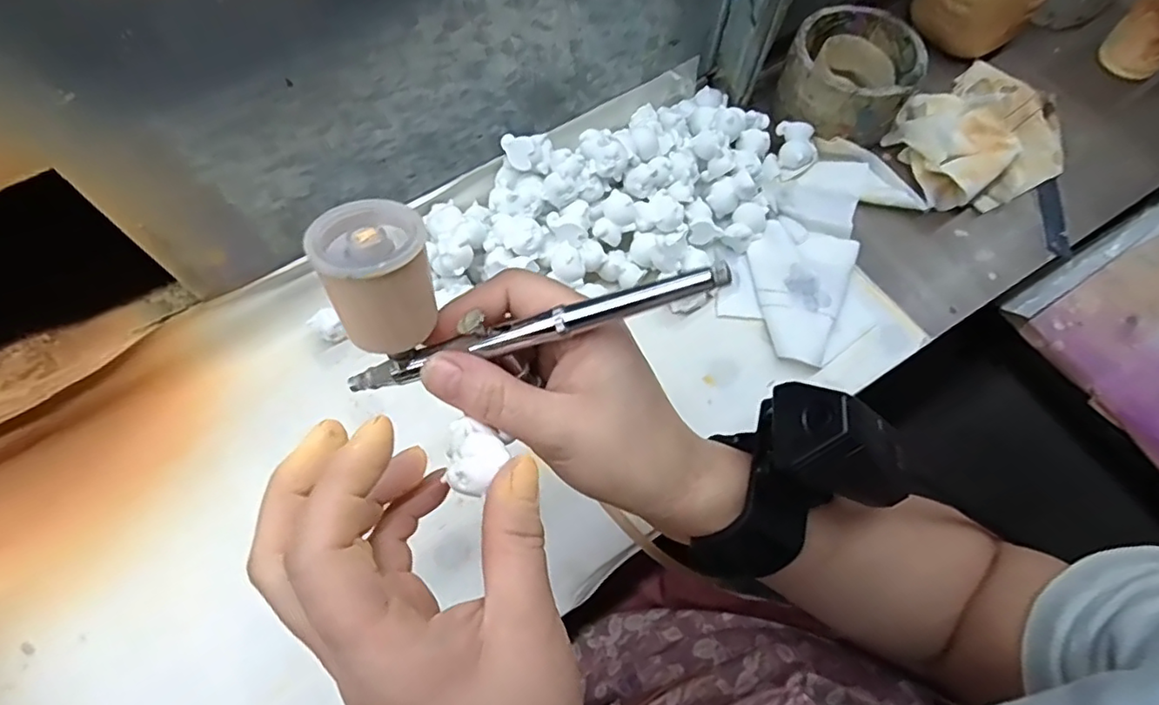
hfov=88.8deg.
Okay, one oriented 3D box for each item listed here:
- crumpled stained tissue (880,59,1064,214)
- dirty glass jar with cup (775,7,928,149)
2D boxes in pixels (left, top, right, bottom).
[{"bbox_3d":[0.298,-0.164,0.425,0.102,0.041,0.152,42,72,15],"label":"crumpled stained tissue"},{"bbox_3d":[0.192,-0.197,0.421,0.084,0.046,0.085,1,66,-2],"label":"dirty glass jar with cup"}]

